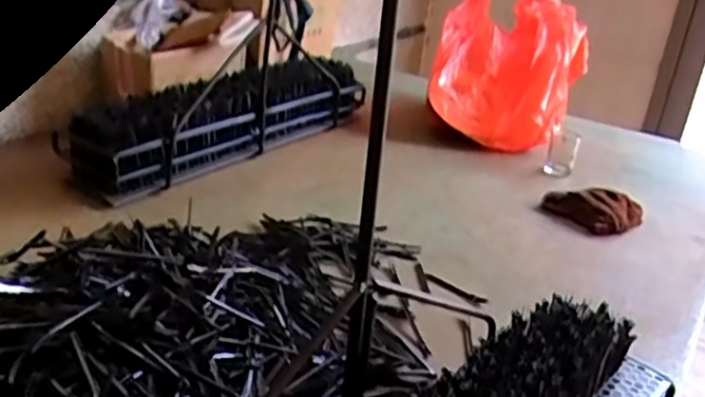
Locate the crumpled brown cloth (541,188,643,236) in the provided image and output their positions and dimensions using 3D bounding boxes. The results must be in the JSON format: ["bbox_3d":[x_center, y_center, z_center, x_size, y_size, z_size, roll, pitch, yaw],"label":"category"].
[{"bbox_3d":[0.369,0.018,1.088,0.149,0.045,0.064,13,28,16],"label":"crumpled brown cloth"}]

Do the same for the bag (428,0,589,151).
[{"bbox_3d":[0.300,-0.248,1.380,0.250,0.262,0.277,17,29,22],"label":"bag"}]

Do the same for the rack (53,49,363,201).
[{"bbox_3d":[-0.207,-0.143,1.197,0.139,0.123,0.564,24,32,32],"label":"rack"}]

